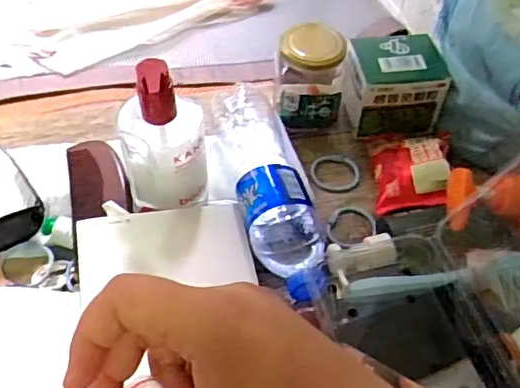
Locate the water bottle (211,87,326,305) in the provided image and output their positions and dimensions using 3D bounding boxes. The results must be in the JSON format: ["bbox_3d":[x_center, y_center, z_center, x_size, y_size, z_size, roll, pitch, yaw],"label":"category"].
[{"bbox_3d":[0.011,-0.005,0.517,0.068,0.057,0.231,-10,52,-9],"label":"water bottle"}]

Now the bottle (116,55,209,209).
[{"bbox_3d":[-0.082,-0.052,0.475,0.070,0.124,0.057,-13,52,-12],"label":"bottle"}]

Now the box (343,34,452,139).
[{"bbox_3d":[0.137,-0.111,0.585,0.094,0.074,0.080,-8,52,-8],"label":"box"}]

